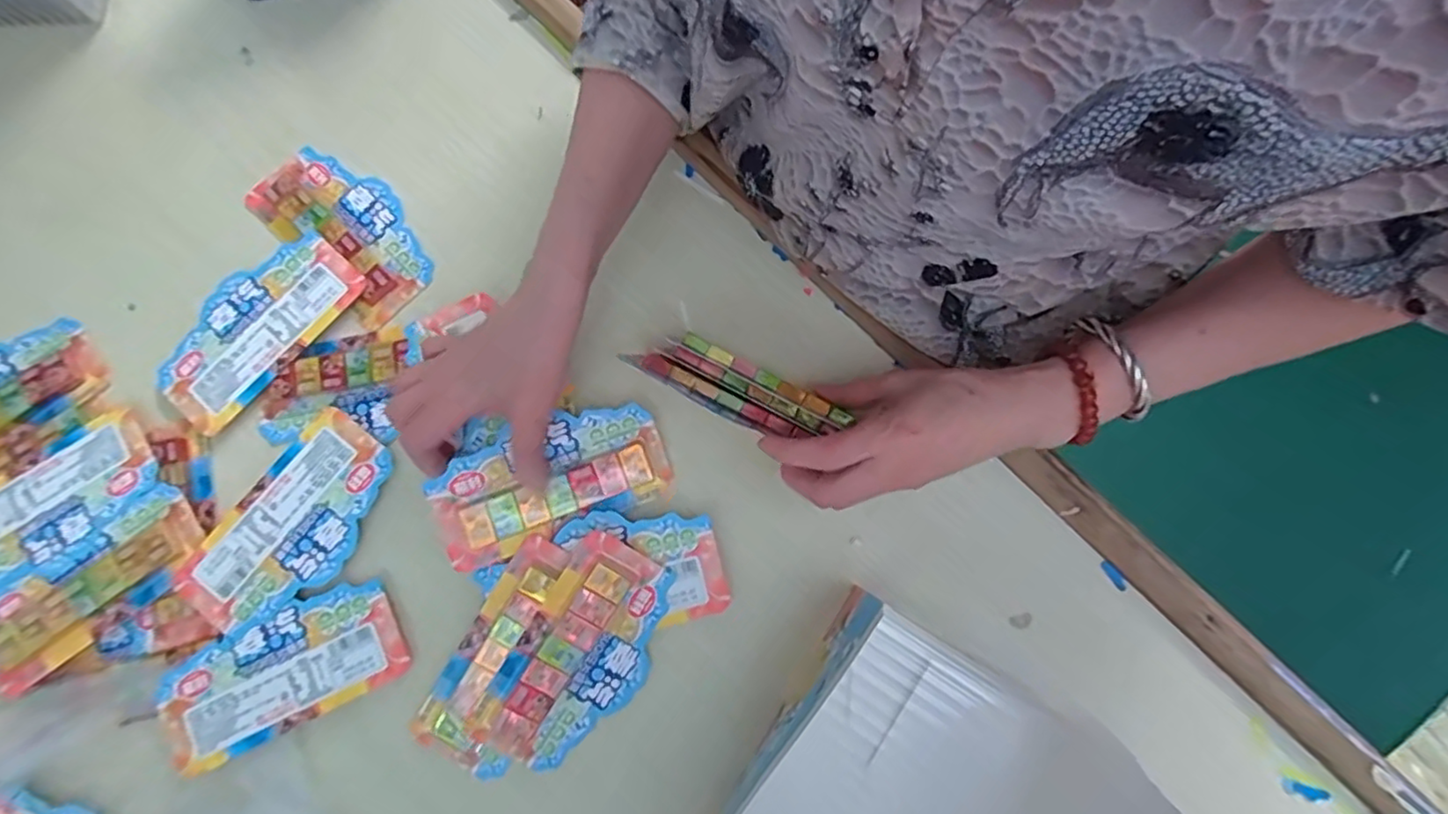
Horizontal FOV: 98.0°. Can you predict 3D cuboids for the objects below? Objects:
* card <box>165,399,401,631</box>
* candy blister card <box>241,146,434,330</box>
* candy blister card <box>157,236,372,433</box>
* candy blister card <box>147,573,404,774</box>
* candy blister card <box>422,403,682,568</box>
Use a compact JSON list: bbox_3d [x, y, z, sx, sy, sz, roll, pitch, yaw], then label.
[{"bbox_3d":[-0.279,0.076,0.407,0.079,0.005,0.144,33,81,7],"label":"card"},{"bbox_3d":[-0.271,-0.129,0.450,0.146,0.010,0.078,44,82,8],"label":"candy blister card"},{"bbox_3d":[-0.323,-0.056,0.436,0.073,0.009,0.144,41,82,8],"label":"candy blister card"},{"bbox_3d":[-0.275,0.164,0.389,0.143,0.004,0.072,-24,79,-4],"label":"candy blister card"},{"bbox_3d":[-0.111,0.042,0.403,0.144,0.016,0.068,-21,79,-13],"label":"candy blister card"}]

